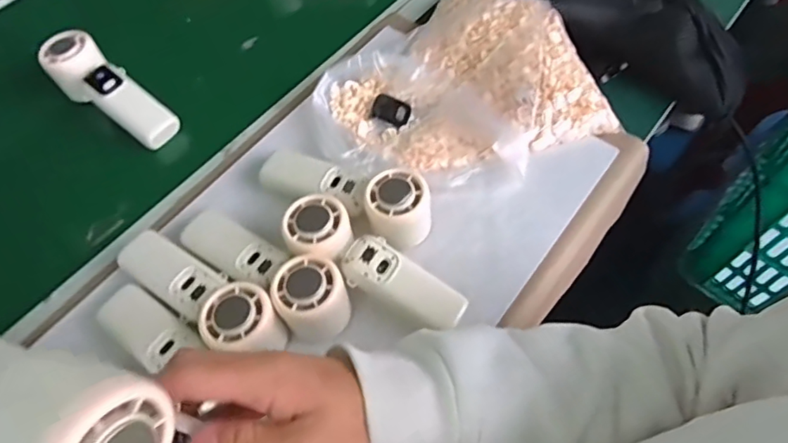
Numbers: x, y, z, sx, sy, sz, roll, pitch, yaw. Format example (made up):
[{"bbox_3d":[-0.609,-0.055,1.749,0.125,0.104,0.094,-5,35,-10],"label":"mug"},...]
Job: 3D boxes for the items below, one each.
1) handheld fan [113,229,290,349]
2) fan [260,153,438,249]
[{"bbox_3d":[-0.164,0.062,0.458,0.170,0.047,0.050,24,64,28],"label":"handheld fan"},{"bbox_3d":[-0.045,-0.033,0.497,0.173,0.045,0.056,27,65,15],"label":"fan"}]

